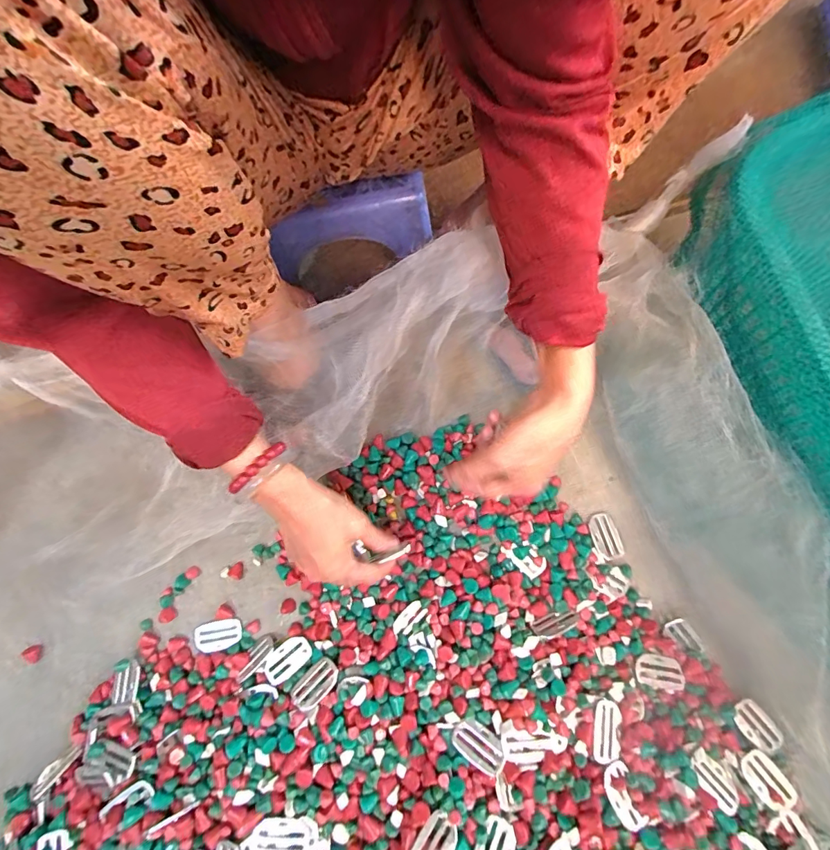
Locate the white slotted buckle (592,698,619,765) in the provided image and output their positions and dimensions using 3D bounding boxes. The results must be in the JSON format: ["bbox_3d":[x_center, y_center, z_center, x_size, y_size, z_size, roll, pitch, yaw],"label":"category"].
[{"bbox_3d":[0.166,0.266,0.383,0.022,0.004,0.046,14,63,5],"label":"white slotted buckle"}]

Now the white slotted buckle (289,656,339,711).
[{"bbox_3d":[-0.093,0.241,0.410,0.028,0.011,0.045,27,65,34],"label":"white slotted buckle"}]

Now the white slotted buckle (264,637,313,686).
[{"bbox_3d":[-0.124,0.227,0.427,0.046,0.011,0.029,-36,77,-8],"label":"white slotted buckle"}]

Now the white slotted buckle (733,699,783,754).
[{"bbox_3d":[0.308,0.272,0.399,0.027,0.004,0.043,-34,77,9],"label":"white slotted buckle"}]

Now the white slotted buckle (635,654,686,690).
[{"bbox_3d":[0.229,0.233,0.416,0.047,0.011,0.028,10,75,4],"label":"white slotted buckle"}]

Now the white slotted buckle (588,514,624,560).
[{"bbox_3d":[0.195,0.115,0.453,0.029,0.008,0.045,-14,75,-3],"label":"white slotted buckle"}]

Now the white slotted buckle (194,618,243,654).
[{"bbox_3d":[-0.199,0.212,0.446,0.047,0.006,0.028,-17,75,-4],"label":"white slotted buckle"}]

